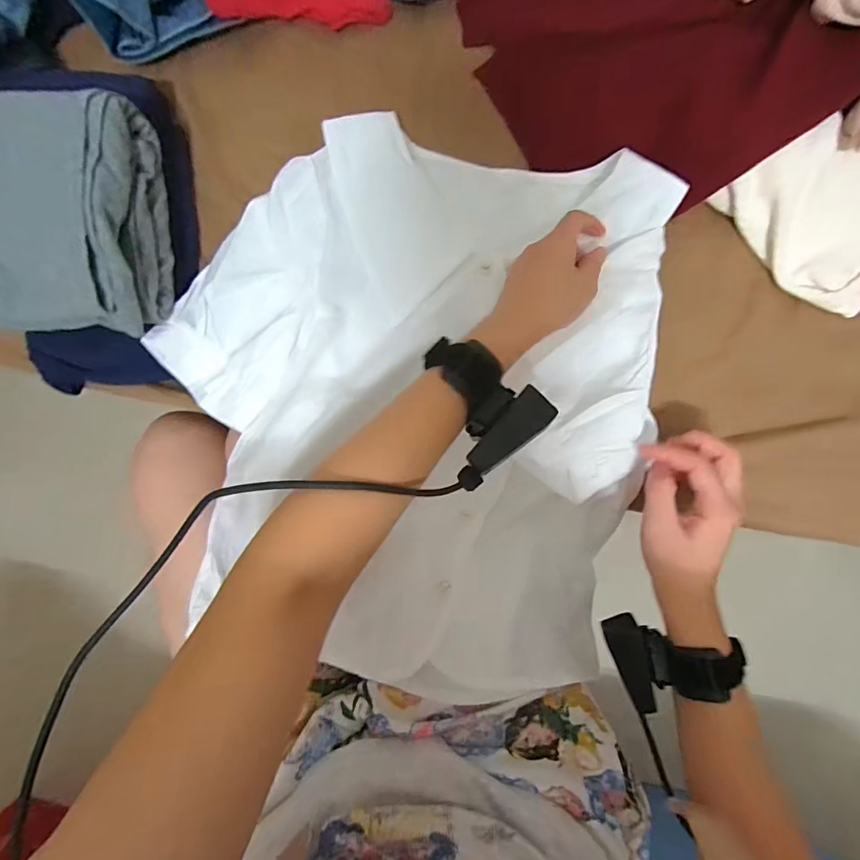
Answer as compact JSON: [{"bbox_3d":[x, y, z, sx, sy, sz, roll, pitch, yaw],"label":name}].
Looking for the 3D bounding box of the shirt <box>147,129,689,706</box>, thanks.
[{"bbox_3d":[-0.020,-0.027,0.391,0.410,0.073,0.428,12,89,3],"label":"shirt"}]

